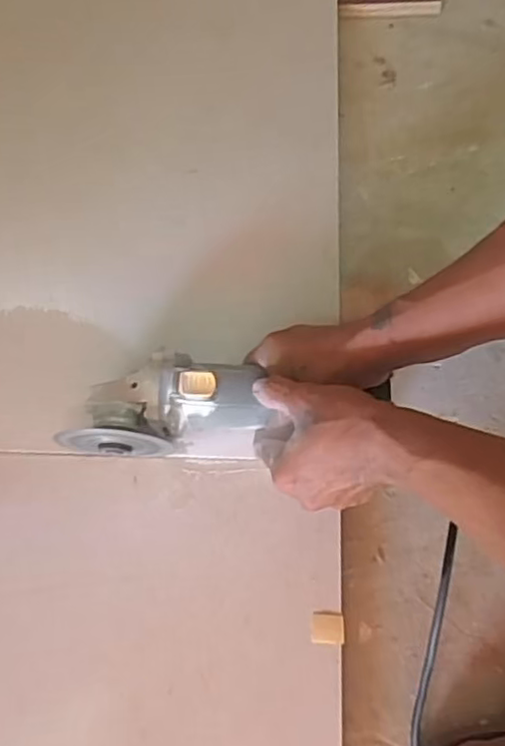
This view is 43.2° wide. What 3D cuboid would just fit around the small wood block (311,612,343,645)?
[{"bbox_3d":[0.062,0.210,0.523,0.026,0.008,0.023,3,66,4],"label":"small wood block"}]

